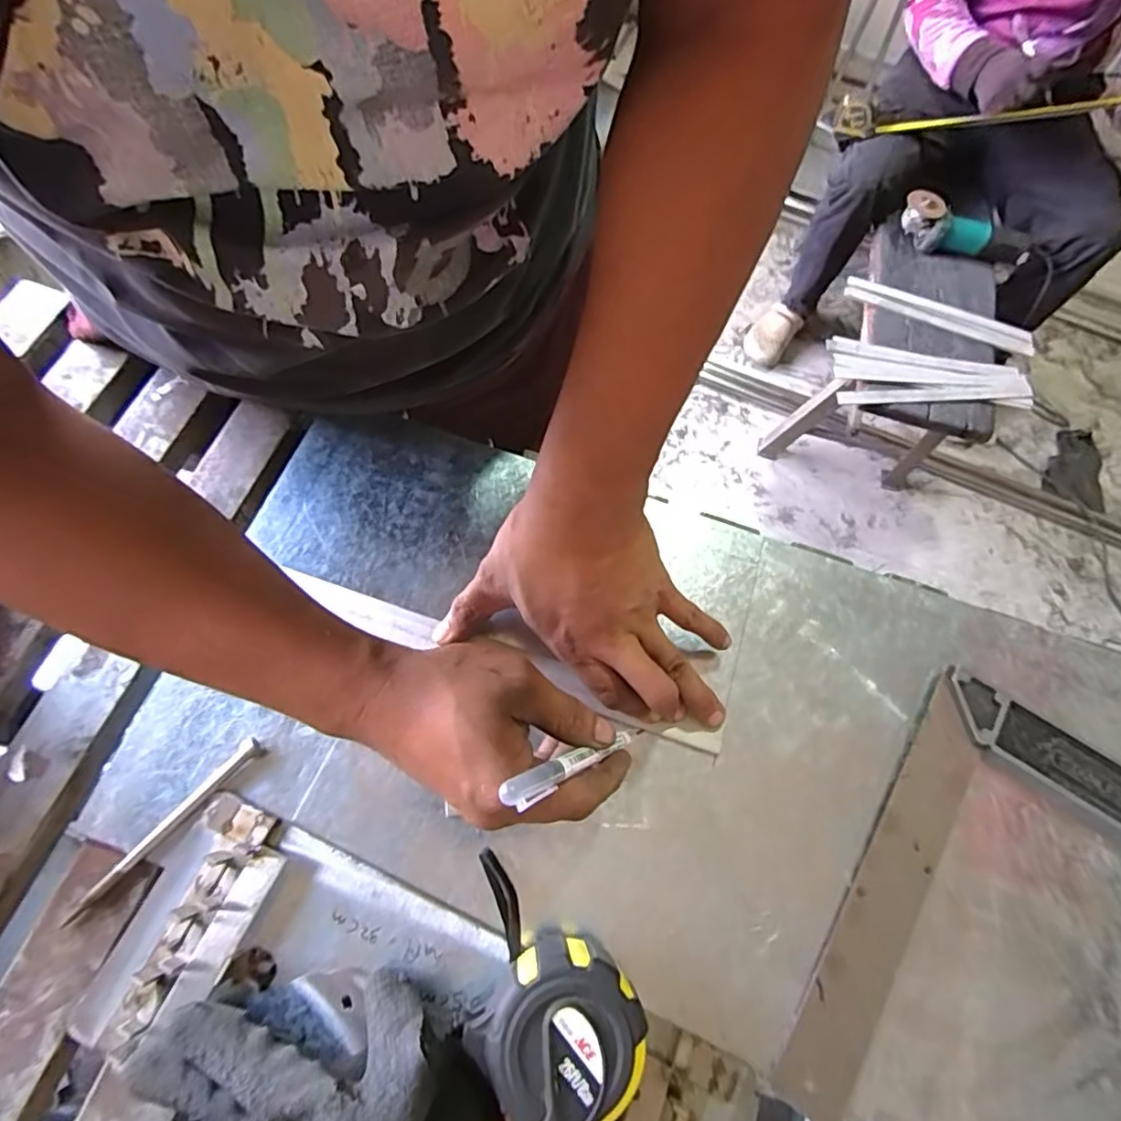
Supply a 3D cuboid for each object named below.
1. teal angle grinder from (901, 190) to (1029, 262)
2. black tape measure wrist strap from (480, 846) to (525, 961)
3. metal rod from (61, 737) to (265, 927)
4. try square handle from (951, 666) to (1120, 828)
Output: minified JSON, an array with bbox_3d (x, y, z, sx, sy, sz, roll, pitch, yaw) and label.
[{"bbox_3d":[0.860,-0.696,1.296,0.301,0.086,0.103,4,63,-17],"label":"teal angle grinder"},{"bbox_3d":[-0.034,0.206,0.369,0.014,0.008,0.059,-18,71,-11],"label":"black tape measure wrist strap"},{"bbox_3d":[-0.244,0.165,0.377,0.014,0.012,0.137,38,71,14],"label":"metal rod"},{"bbox_3d":[0.349,0.140,0.422,0.171,0.014,0.041,32,70,8],"label":"try square handle"}]

